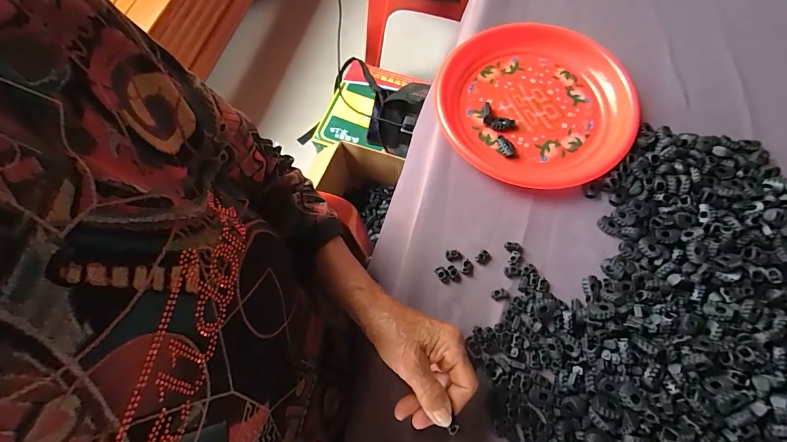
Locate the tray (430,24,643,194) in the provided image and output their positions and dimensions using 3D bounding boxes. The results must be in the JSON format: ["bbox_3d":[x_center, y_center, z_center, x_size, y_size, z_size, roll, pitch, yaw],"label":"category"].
[{"bbox_3d":[0.162,-0.141,0.430,0.224,0.040,0.213,43,76,13],"label":"tray"}]

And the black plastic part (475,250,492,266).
[{"bbox_3d":[0.095,0.040,0.384,0.015,0.006,0.013,-40,76,-12],"label":"black plastic part"}]

